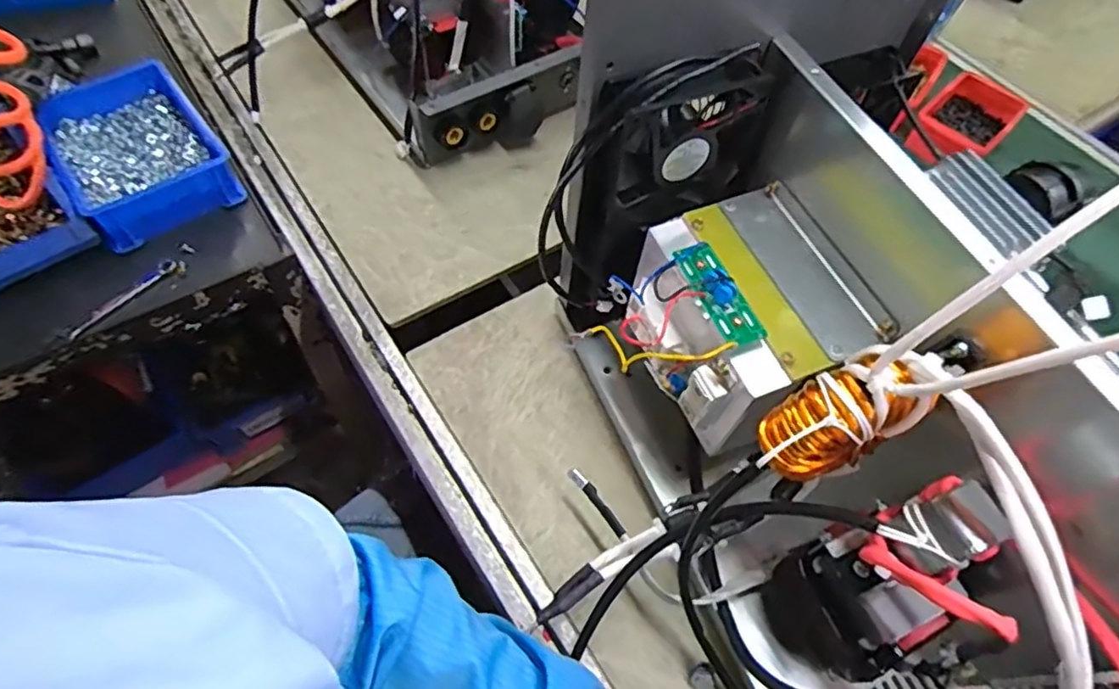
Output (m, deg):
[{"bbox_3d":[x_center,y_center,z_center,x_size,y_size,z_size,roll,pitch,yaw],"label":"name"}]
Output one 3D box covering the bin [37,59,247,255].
[{"bbox_3d":[-0.467,-0.217,0.696,0.150,0.067,0.212,-31,66,-21],"label":"bin"}]

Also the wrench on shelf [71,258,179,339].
[{"bbox_3d":[-0.439,-0.048,0.629,0.019,0.007,0.114,37,63,16],"label":"wrench on shelf"}]

